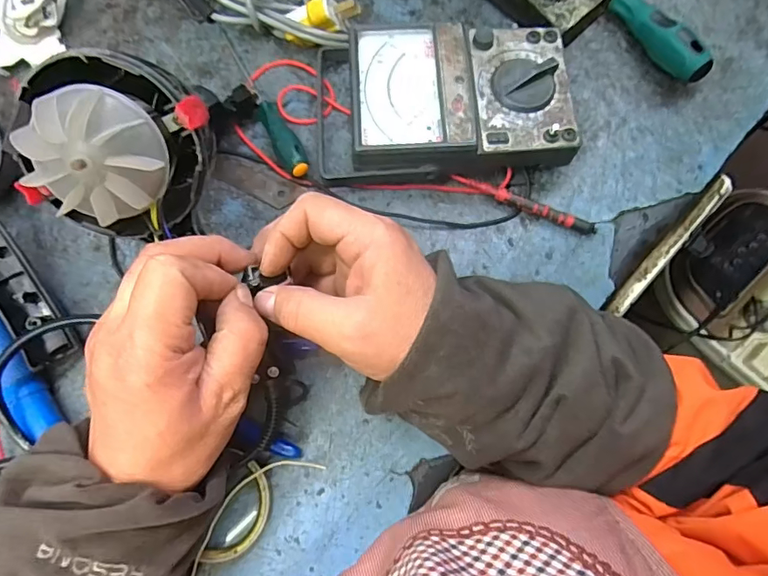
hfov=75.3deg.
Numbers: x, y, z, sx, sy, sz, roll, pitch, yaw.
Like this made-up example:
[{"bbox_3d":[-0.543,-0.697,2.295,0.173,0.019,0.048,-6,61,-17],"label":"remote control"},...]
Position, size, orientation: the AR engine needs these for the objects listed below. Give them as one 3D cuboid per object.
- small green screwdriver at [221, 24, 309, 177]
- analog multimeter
[{"bbox_3d":[-0.099,-0.156,0.401,0.018,0.022,0.165,-26,76,-7],"label":"small green screwdriver"},{"bbox_3d":[0.058,-0.144,0.386,0.160,0.051,0.113,-2,74,0],"label":"analog multimeter"}]

